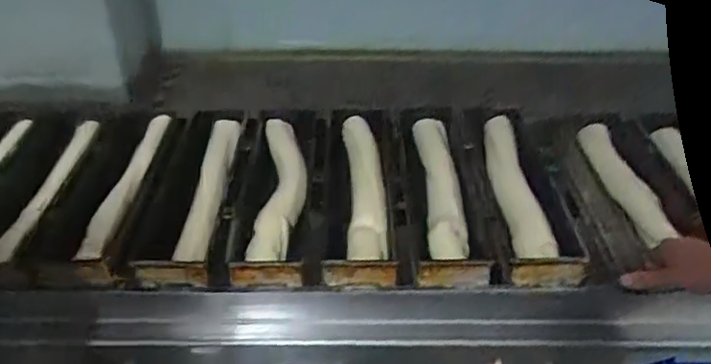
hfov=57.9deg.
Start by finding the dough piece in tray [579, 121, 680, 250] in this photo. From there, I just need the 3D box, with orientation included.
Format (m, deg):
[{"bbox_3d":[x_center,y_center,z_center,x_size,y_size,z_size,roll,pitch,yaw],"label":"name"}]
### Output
[{"bbox_3d":[0.374,-0.011,0.919,0.051,0.023,0.288,-5,34,3],"label":"dough piece in tray"}]

